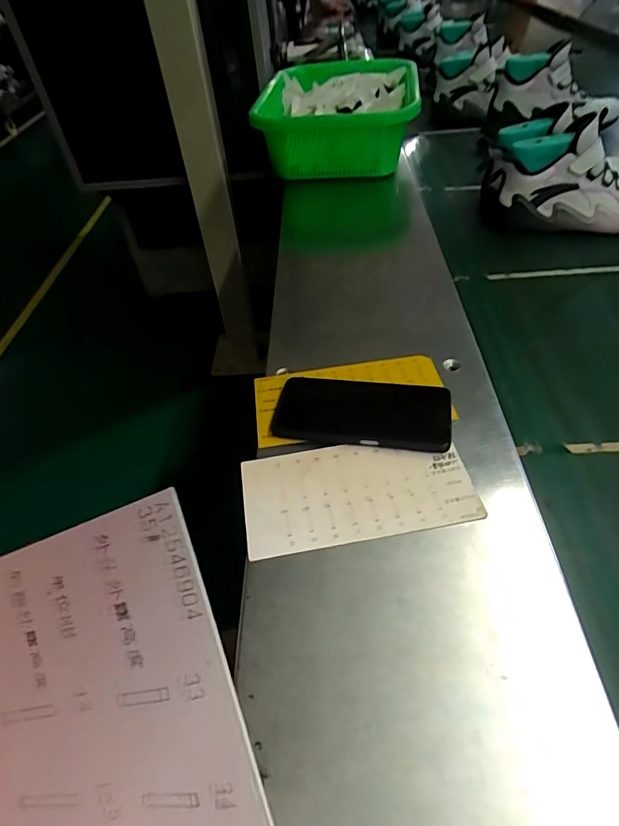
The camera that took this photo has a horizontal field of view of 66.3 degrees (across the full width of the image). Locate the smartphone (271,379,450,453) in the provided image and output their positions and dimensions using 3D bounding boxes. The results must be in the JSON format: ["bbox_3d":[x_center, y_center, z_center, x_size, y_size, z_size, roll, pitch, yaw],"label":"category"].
[{"bbox_3d":[0.051,-0.001,0.464,0.167,0.008,0.080,3,52,13],"label":"smartphone"}]

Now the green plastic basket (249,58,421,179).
[{"bbox_3d":[0.065,-0.592,0.977,0.299,0.142,0.393,2,47,9],"label":"green plastic basket"}]

